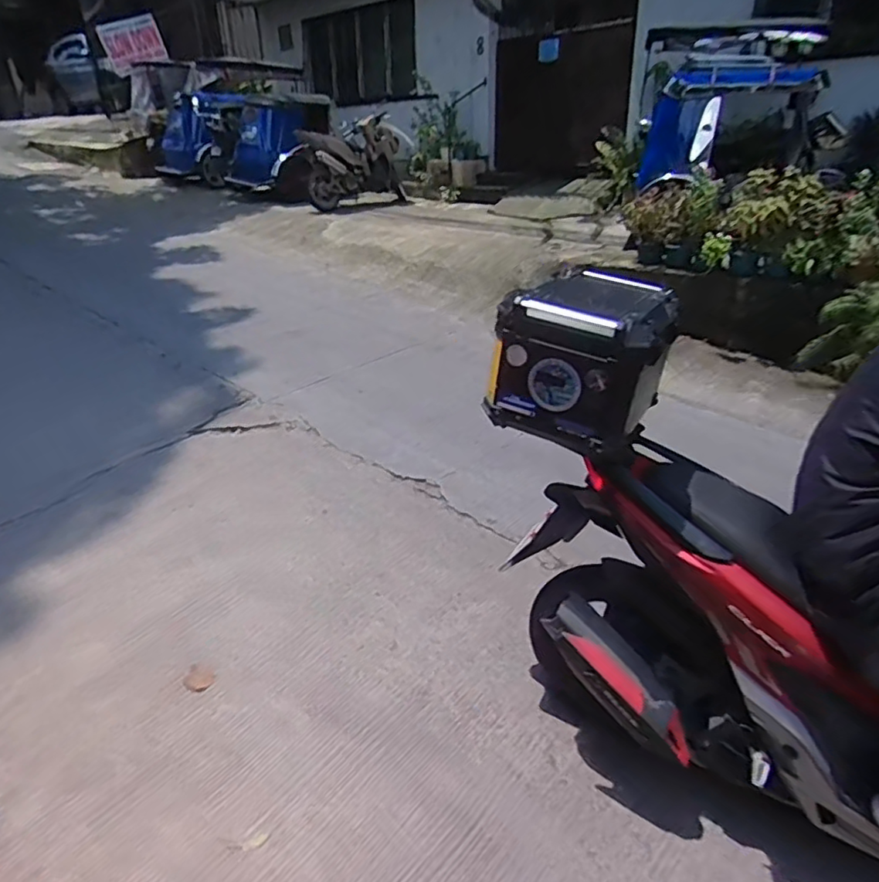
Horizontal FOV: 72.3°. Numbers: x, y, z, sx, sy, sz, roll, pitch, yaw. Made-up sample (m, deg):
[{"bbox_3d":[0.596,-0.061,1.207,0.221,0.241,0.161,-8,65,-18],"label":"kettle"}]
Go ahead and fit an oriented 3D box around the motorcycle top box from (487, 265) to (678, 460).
[{"bbox_3d":[0.368,-0.208,1.476,0.332,0.340,0.473,14,30,27],"label":"motorcycle top box"}]

